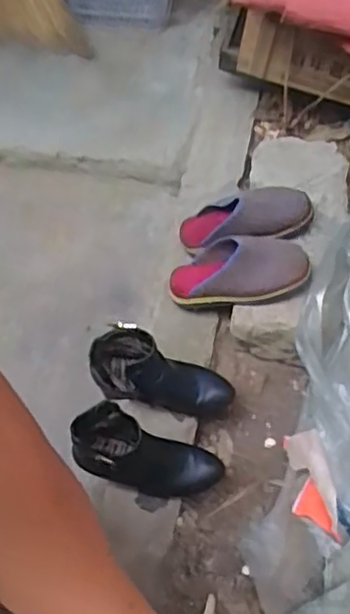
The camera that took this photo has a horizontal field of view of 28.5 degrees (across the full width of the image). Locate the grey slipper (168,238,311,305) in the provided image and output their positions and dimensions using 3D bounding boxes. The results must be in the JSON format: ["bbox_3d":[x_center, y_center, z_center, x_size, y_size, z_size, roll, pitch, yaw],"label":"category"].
[{"bbox_3d":[0.104,-0.064,1.192,0.242,0.076,0.112,-9,61,19],"label":"grey slipper"}]

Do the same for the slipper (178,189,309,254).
[{"bbox_3d":[0.125,-0.153,1.253,0.241,0.073,0.109,-11,61,21],"label":"slipper"}]

